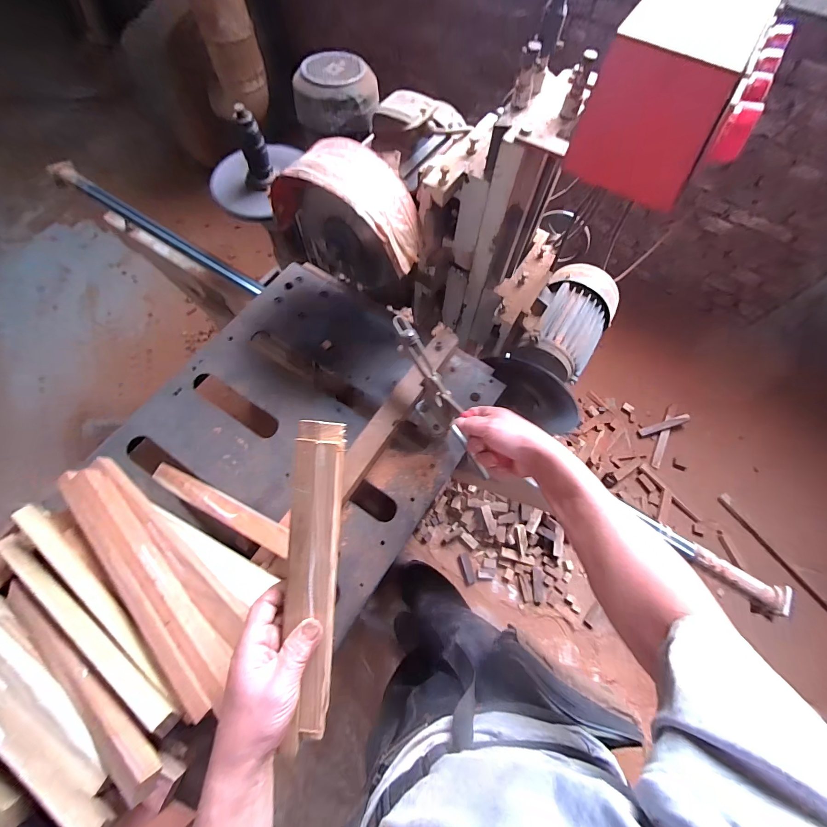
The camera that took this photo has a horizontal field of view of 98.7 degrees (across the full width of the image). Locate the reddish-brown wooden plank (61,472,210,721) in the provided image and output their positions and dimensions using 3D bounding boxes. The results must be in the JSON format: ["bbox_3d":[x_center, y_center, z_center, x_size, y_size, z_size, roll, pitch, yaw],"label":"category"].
[{"bbox_3d":[-0.343,0.200,0.428,0.042,0.028,0.348,-41,66,-17],"label":"reddish-brown wooden plank"}]

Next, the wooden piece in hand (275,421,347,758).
[{"bbox_3d":[-0.096,0.163,0.345,0.045,0.027,0.307,3,92,5],"label":"wooden piece in hand"}]

